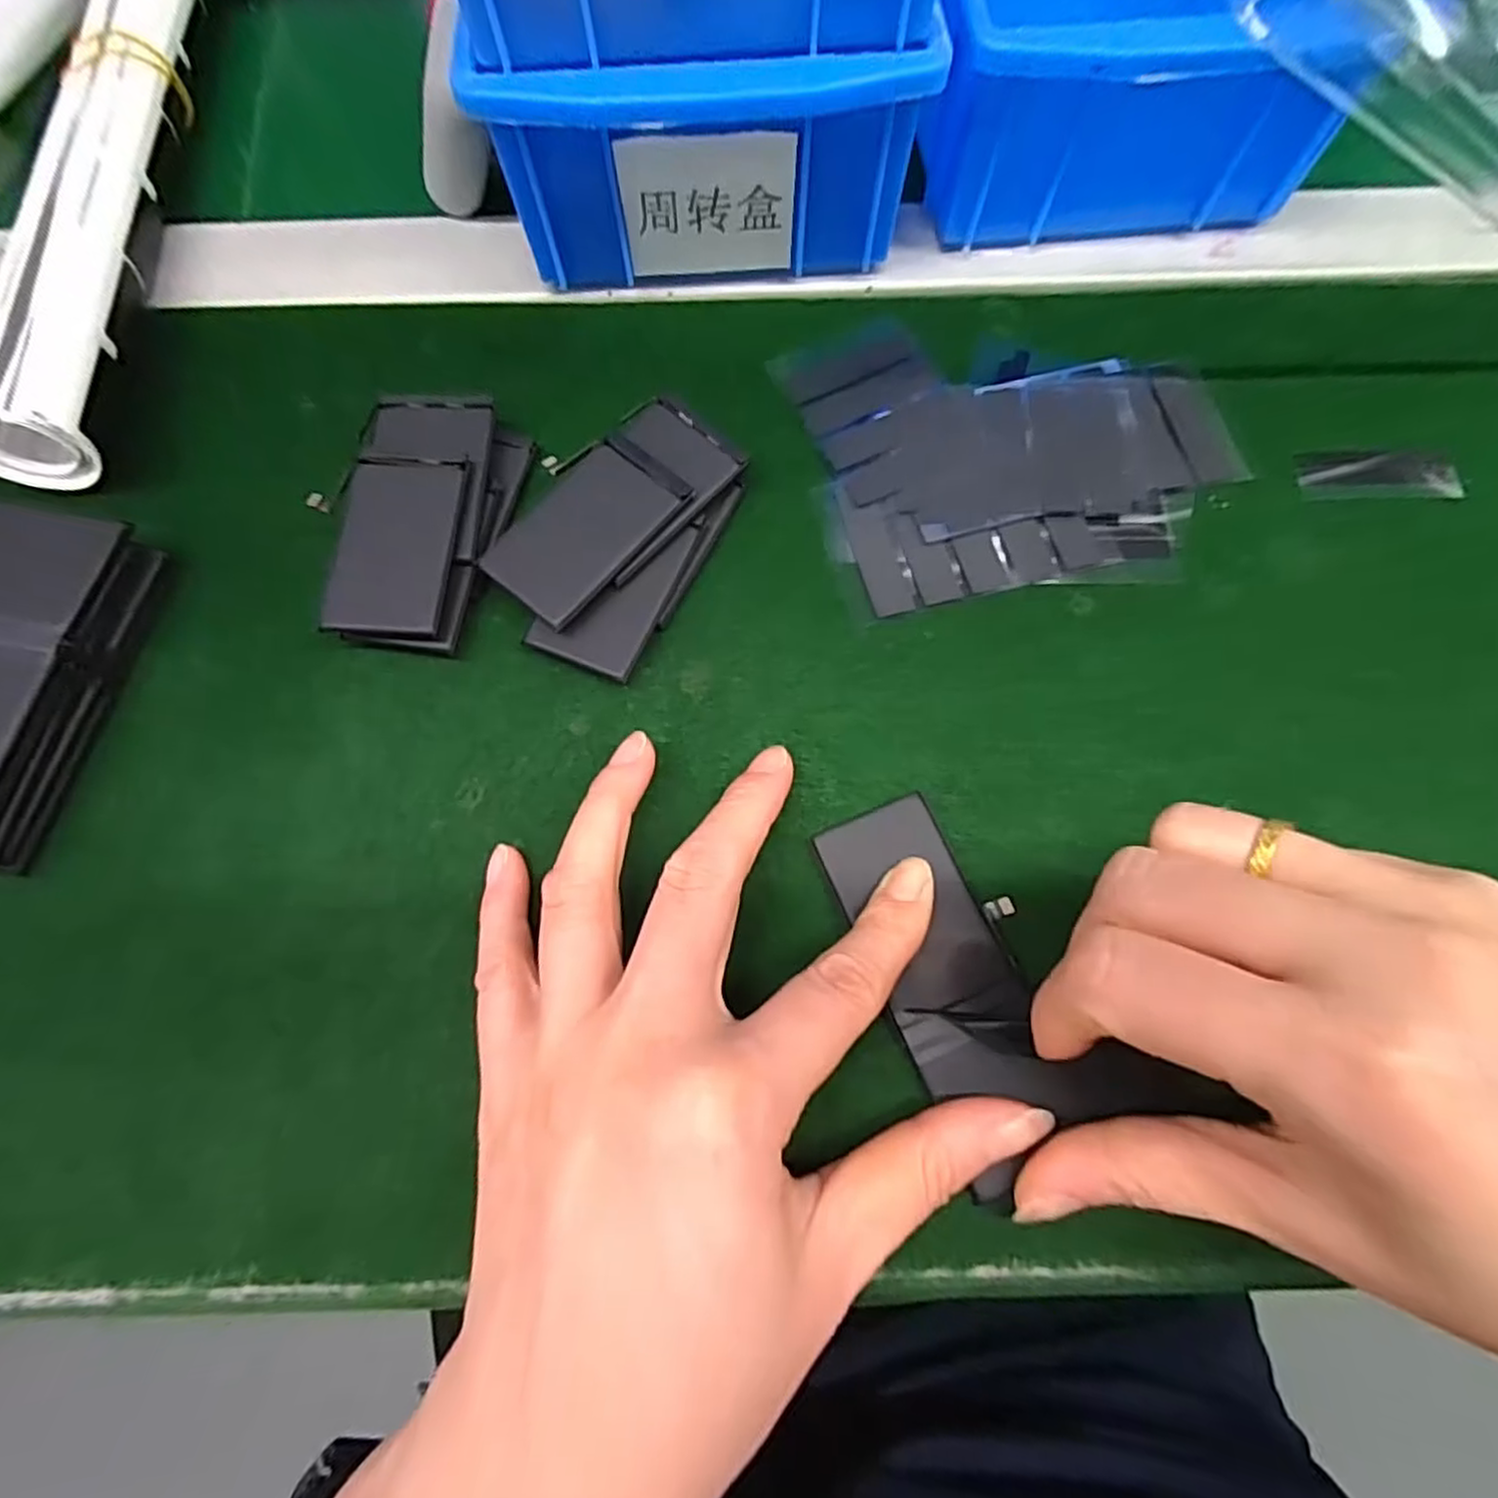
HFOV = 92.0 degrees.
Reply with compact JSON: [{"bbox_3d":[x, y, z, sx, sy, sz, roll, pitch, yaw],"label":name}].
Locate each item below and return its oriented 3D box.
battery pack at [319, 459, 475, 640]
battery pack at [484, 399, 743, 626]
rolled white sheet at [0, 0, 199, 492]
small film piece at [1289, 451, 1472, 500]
[{"bbox_3d":[-0.102,-0.060,0.210,0.032,0.004,0.056,4,78,-4],"label":"battery pack"},{"bbox_3d":[-0.049,-0.065,0.211,0.037,0.004,0.058,40,78,10],"label":"battery pack"},{"bbox_3d":[-0.224,-0.226,0.255,0.031,0.026,0.293,-5,74,-2],"label":"rolled white sheet"},{"bbox_3d":[0.202,-0.089,0.233,0.050,0.004,0.019,0,74,0],"label":"small film piece"}]

